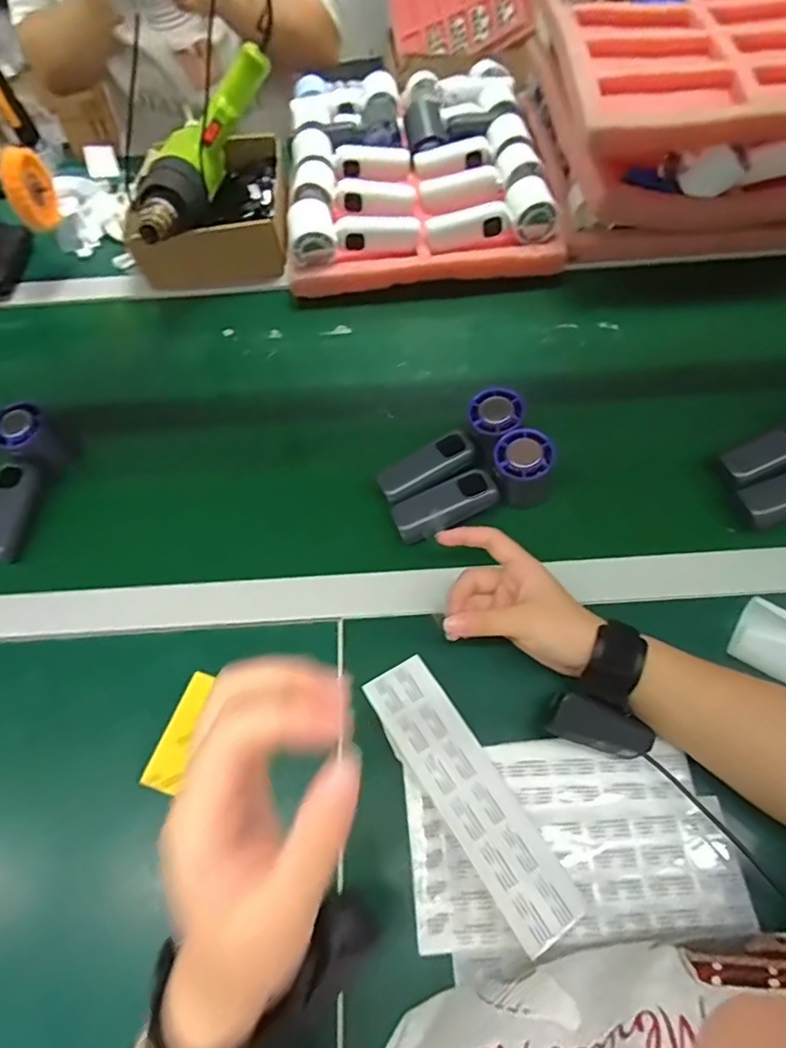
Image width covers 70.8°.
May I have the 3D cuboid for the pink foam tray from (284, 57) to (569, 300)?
[{"bbox_3d":[0.035,-0.469,0.737,0.348,0.075,0.373,-4,59,1],"label":"pink foam tray"}]

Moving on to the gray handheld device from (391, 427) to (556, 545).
[{"bbox_3d":[0.078,-0.024,0.517,0.153,0.064,0.053,-26,60,2],"label":"gray handheld device"}]

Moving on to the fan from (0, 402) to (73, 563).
[{"bbox_3d":[-0.367,-0.037,0.539,0.046,0.052,0.152,5,74,6],"label":"fan"}]

